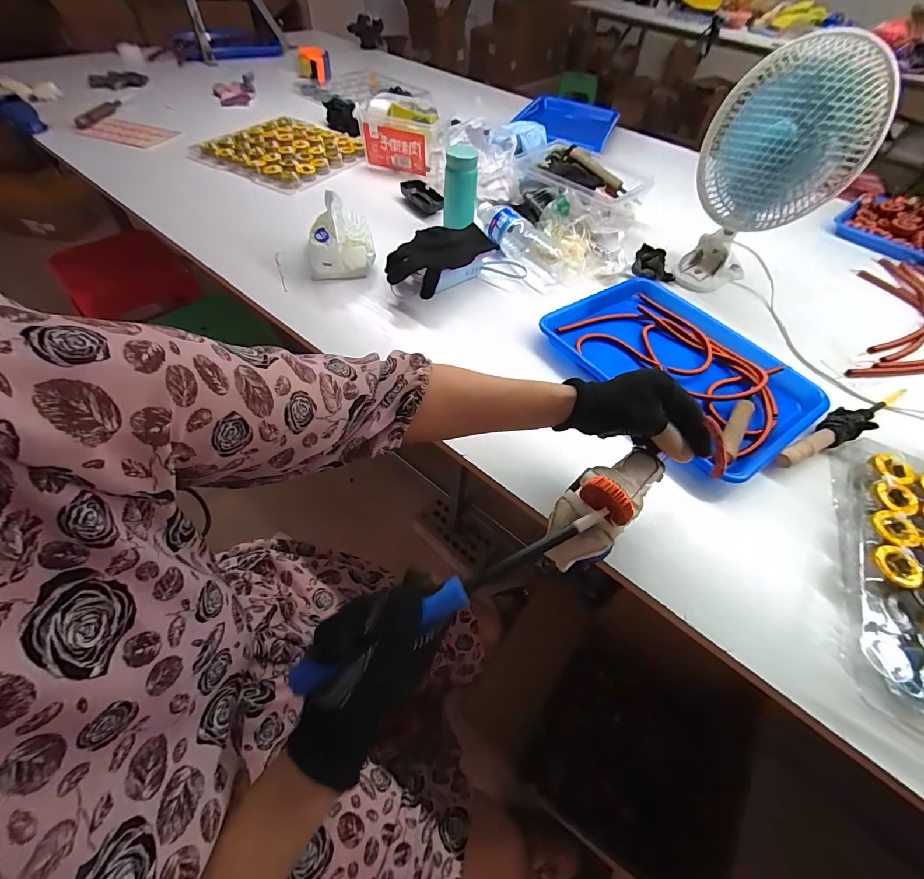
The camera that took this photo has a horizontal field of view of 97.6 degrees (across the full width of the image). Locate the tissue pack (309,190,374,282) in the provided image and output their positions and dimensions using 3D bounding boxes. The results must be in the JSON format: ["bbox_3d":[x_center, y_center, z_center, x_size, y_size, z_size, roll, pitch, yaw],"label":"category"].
[{"bbox_3d":[-0.193,-0.321,0.645,0.100,0.090,0.103,-5,55,-9],"label":"tissue pack"}]

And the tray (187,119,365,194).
[{"bbox_3d":[-0.386,-0.642,0.899,0.269,0.029,0.282,29,57,15],"label":"tray"}]

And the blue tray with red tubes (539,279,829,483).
[{"bbox_3d":[0.304,-0.110,0.559,0.250,0.033,0.326,-26,61,-22],"label":"blue tray with red tubes"}]

